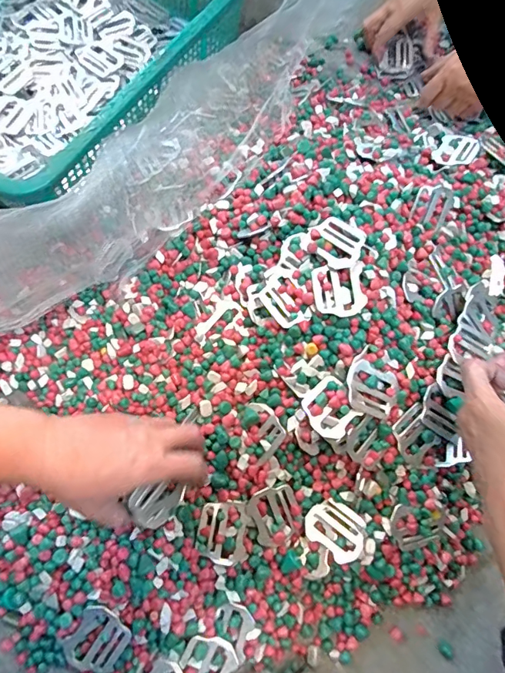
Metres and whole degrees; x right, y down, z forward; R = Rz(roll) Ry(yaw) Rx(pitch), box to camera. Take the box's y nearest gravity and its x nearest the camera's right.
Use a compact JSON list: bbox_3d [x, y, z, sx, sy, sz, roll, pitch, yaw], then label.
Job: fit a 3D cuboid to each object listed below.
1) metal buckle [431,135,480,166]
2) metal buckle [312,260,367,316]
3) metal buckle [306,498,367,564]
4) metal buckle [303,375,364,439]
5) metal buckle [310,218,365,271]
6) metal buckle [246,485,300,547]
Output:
[{"bbox_3d":[0.257,-0.234,0.556,0.047,0.005,0.061,32,71,27],"label":"metal buckle"},{"bbox_3d":[0.085,-0.045,0.437,0.048,0.007,0.051,-7,79,10],"label":"metal buckle"},{"bbox_3d":[0.082,0.187,0.433,0.056,0.009,0.047,36,60,22],"label":"metal buckle"},{"bbox_3d":[0.073,0.068,0.418,0.046,0.006,0.052,-33,74,-13],"label":"metal buckle"},{"bbox_3d":[0.085,-0.094,0.444,0.047,0.010,0.054,-39,75,-15],"label":"metal buckle"},{"bbox_3d":[0.021,0.172,0.429,0.046,0.009,0.054,-15,89,-5],"label":"metal buckle"}]

